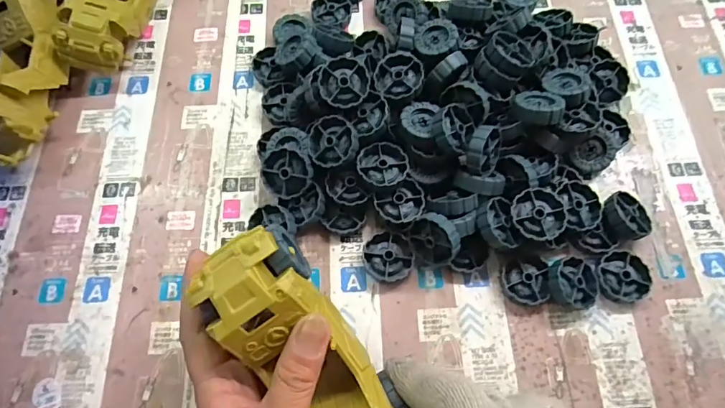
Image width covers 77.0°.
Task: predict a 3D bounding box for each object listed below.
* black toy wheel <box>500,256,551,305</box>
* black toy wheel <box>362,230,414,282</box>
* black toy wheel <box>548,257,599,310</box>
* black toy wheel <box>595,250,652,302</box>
[{"bbox_3d":[0.125,0.060,0.351,0.034,0.012,0.035,0,68,0],"label":"black toy wheel"},{"bbox_3d":[0.020,0.041,0.357,0.036,0.013,0.039,0,68,0],"label":"black toy wheel"},{"bbox_3d":[0.157,0.059,0.346,0.038,0.015,0.038,9,62,-17],"label":"black toy wheel"},{"bbox_3d":[0.198,0.054,0.348,0.040,0.013,0.039,0,68,0],"label":"black toy wheel"}]

